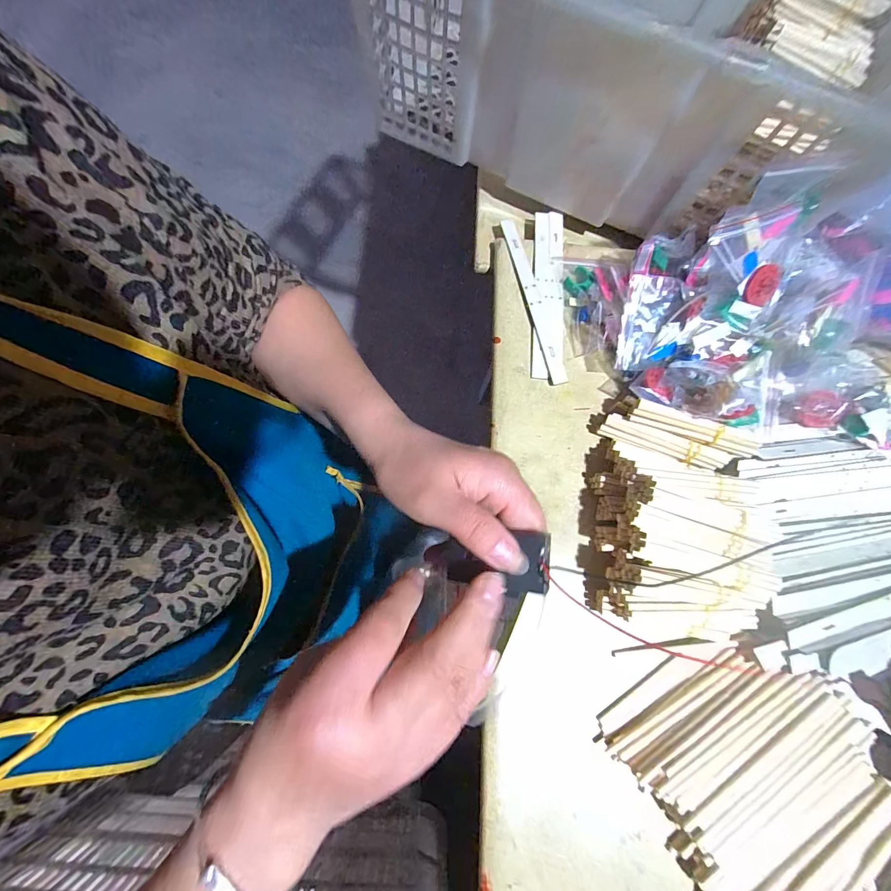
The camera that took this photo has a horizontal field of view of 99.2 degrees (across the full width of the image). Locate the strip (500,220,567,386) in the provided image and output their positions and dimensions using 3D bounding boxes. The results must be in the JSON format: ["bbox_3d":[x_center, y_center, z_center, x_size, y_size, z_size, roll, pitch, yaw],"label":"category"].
[{"bbox_3d":[0.088,-0.150,0.384,0.019,0.006,0.188,-13,76,-7],"label":"strip"}]

